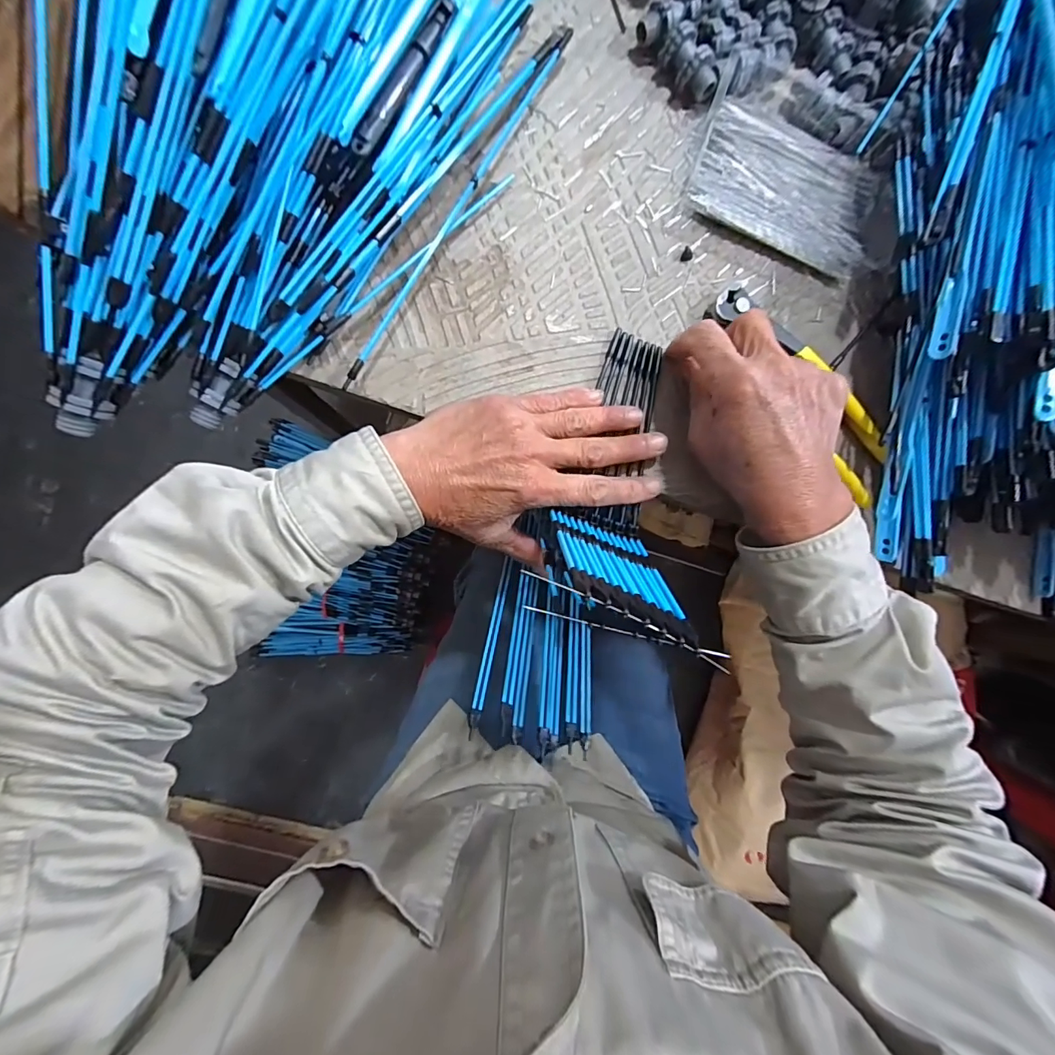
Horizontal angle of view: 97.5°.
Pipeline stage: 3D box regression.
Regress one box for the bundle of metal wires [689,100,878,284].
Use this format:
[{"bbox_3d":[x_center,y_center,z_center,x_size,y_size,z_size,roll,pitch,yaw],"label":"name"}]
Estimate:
[{"bbox_3d":[0.177,-0.231,0.316,0.125,0.008,0.081,21,86,-6],"label":"bundle of metal wires"}]

